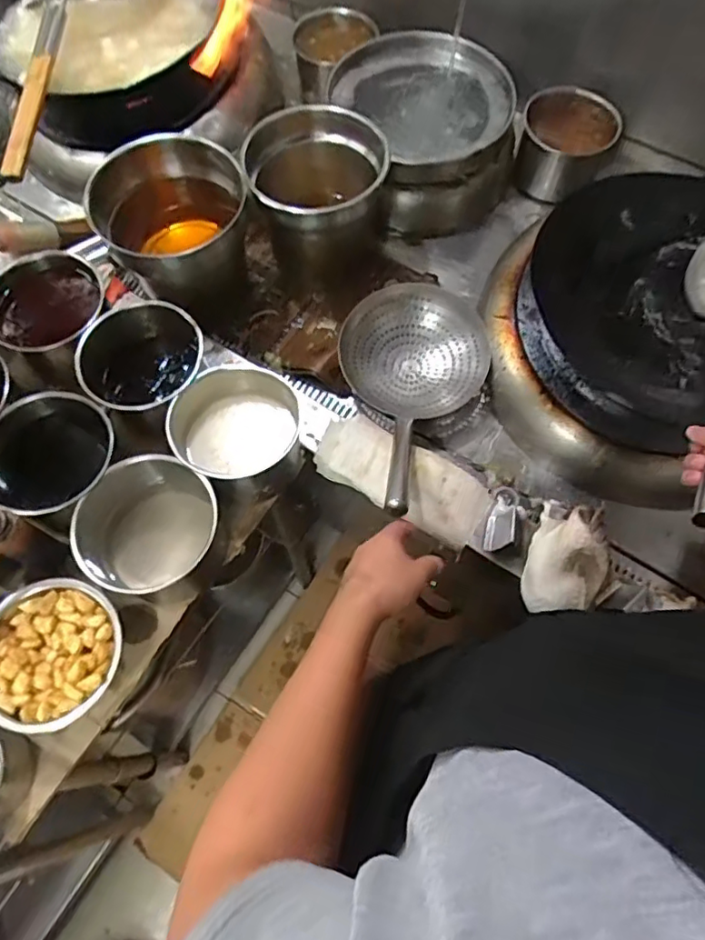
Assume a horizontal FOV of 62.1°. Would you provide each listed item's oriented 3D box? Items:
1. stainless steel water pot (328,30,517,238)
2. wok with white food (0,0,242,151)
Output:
[{"bbox_3d":[0.126,-0.584,1.020,0.277,0.210,0.260,0,66,0],"label":"stainless steel water pot"},{"bbox_3d":[-0.430,-0.775,1.033,0.408,0.160,0.354,-24,68,-10],"label":"wok with white food"}]

